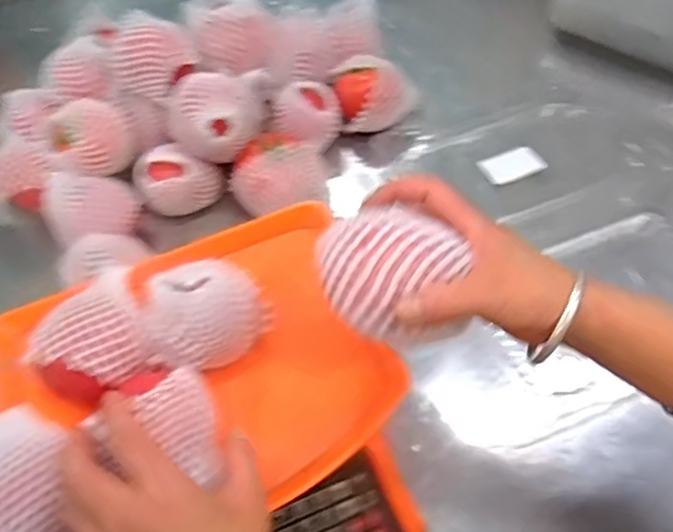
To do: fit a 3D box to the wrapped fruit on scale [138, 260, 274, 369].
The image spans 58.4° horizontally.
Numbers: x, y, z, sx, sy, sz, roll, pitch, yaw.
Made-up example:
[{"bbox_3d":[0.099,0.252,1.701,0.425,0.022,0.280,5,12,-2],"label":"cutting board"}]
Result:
[{"bbox_3d":[-0.097,0.037,0.438,0.077,0.090,0.069,6,61,7],"label":"wrapped fruit on scale"}]

